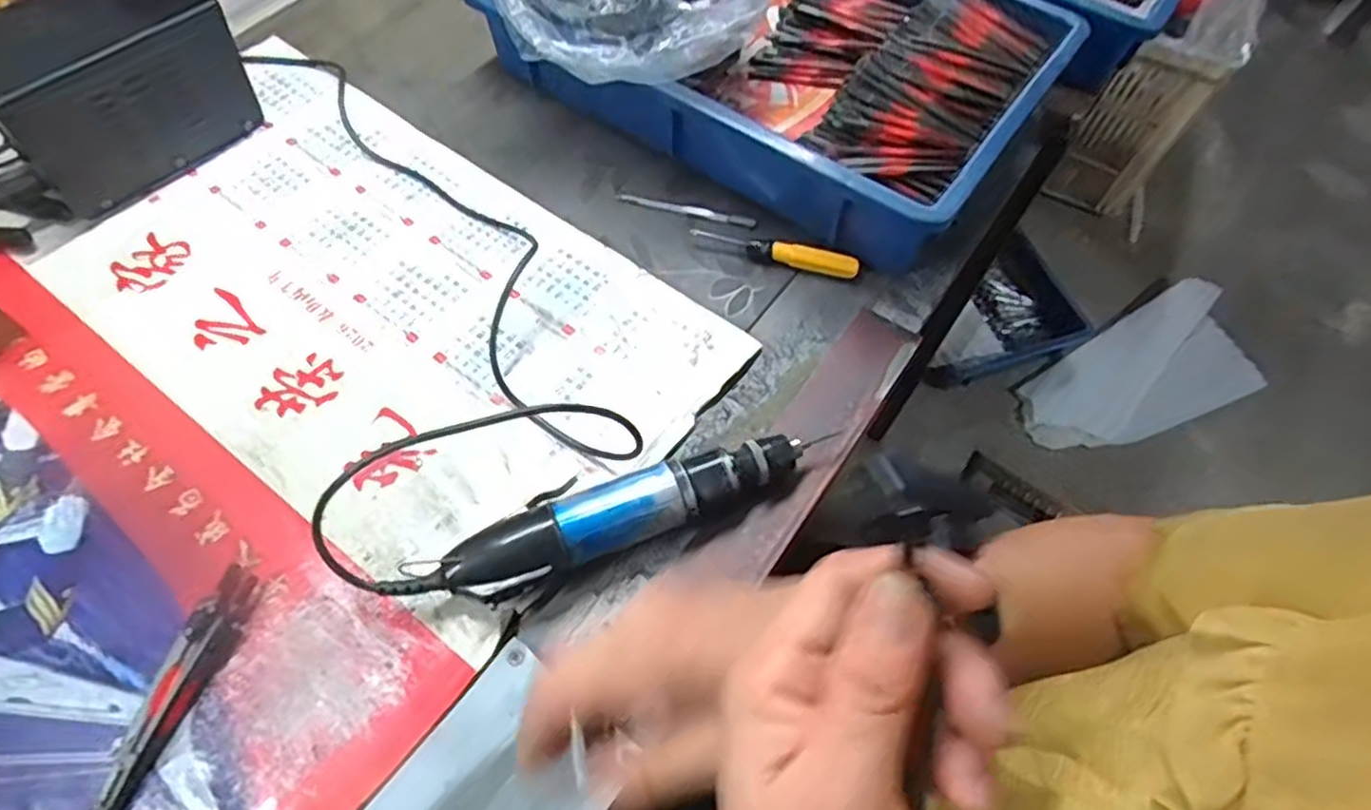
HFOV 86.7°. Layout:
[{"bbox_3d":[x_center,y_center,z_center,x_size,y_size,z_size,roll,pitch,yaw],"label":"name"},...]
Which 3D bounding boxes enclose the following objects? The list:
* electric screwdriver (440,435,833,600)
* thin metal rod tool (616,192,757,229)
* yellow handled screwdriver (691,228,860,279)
[{"bbox_3d":[-0.019,0.059,0.422,0.243,0.042,0.042,-20,63,-14],"label":"electric screwdriver"},{"bbox_3d":[0.000,-0.154,0.567,0.112,0.005,0.013,15,60,6],"label":"thin metal rod tool"},{"bbox_3d":[0.066,-0.114,0.538,0.123,0.016,0.017,15,60,6],"label":"yellow handled screwdriver"}]

